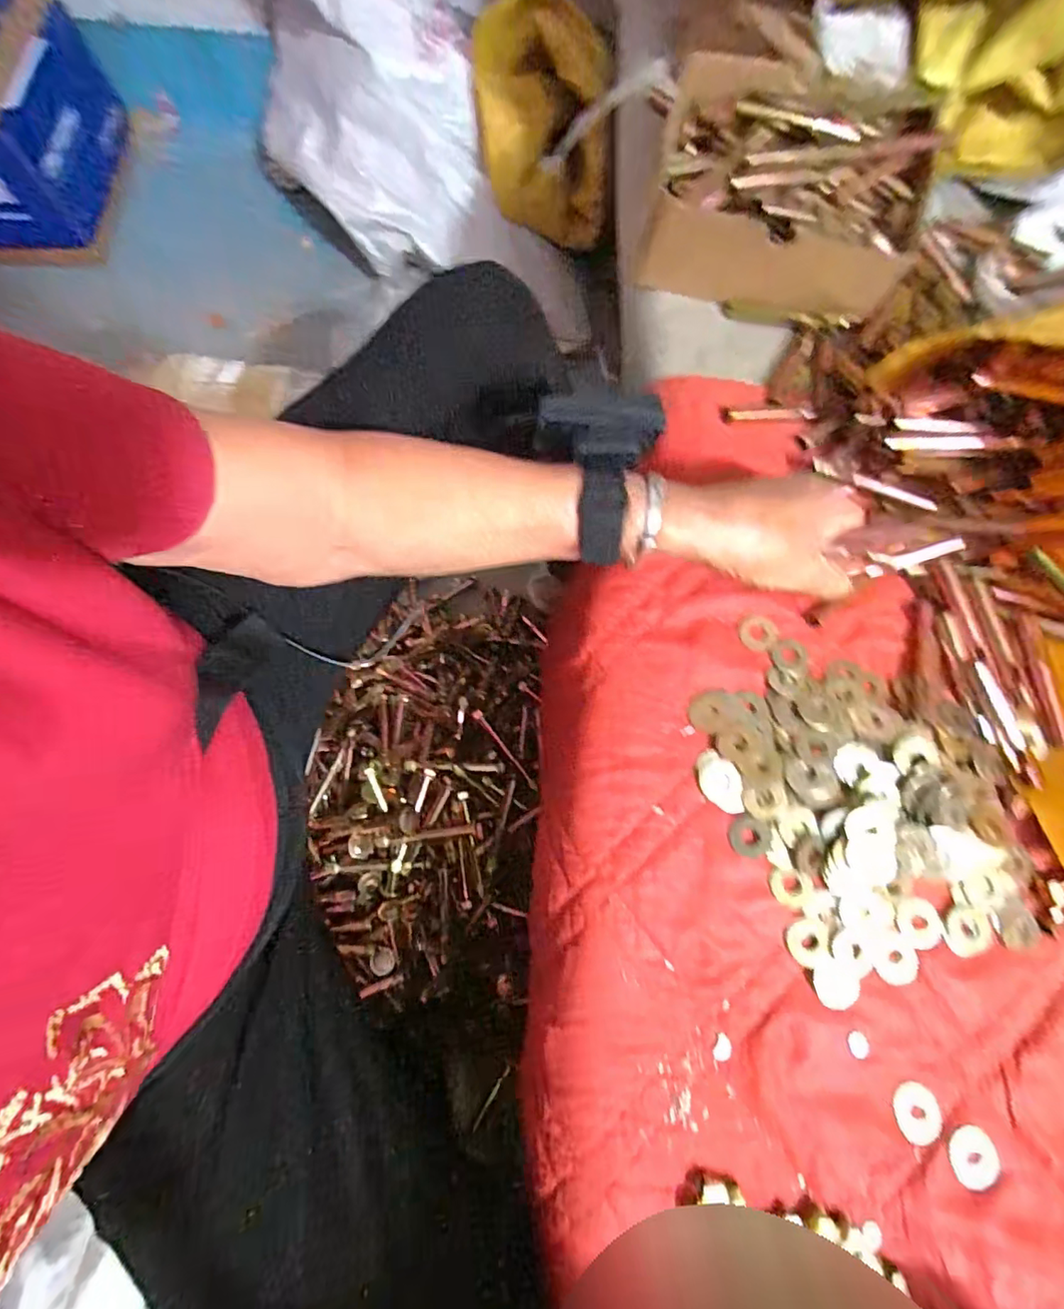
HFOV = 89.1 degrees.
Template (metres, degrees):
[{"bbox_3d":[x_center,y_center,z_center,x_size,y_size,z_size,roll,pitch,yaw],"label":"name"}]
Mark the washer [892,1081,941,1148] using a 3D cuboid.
[{"bbox_3d":[0.211,0.251,0.295,0.024,0.004,0.028,-10,77,-2],"label":"washer"}]

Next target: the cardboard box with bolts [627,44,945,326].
[{"bbox_3d":[0.186,-0.350,0.401,0.188,0.066,0.154,14,77,4],"label":"cardboard box with bolts"}]

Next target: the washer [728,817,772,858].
[{"bbox_3d":[0.131,0.110,0.323,0.024,0.004,0.023,0,77,0],"label":"washer"}]

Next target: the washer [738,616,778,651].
[{"bbox_3d":[0.148,-0.014,0.352,0.025,0.004,0.024,-2,77,0],"label":"washer"}]

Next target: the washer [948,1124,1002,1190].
[{"bbox_3d":[0.234,0.266,0.285,0.024,0.005,0.027,2,77,1],"label":"washer"}]

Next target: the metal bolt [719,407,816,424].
[{"bbox_3d":[0.168,-0.172,0.385,0.066,0.005,0.011,-4,77,-1],"label":"metal bolt"}]

